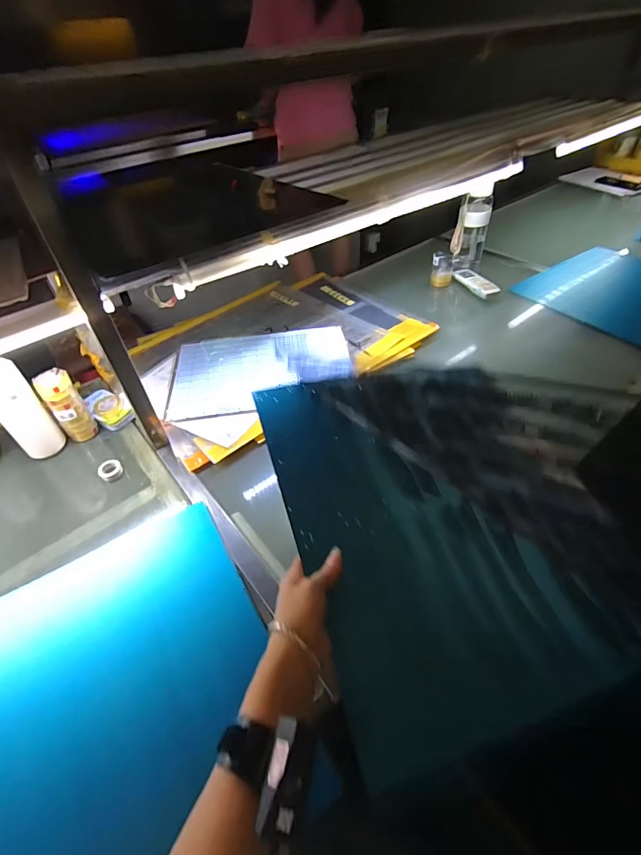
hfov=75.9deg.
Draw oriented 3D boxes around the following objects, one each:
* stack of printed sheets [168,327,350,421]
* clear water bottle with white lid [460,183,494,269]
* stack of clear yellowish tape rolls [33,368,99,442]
[{"bbox_3d":[-0.126,-0.129,0.894,0.378,0.009,0.275,-8,45,-3],"label":"stack of printed sheets"},{"bbox_3d":[0.432,-0.550,1.144,0.065,0.223,0.059,15,49,19],"label":"clear water bottle with white lid"},{"bbox_3d":[-0.456,-0.038,0.744,0.052,0.132,0.051,-36,53,-27],"label":"stack of clear yellowish tape rolls"}]

